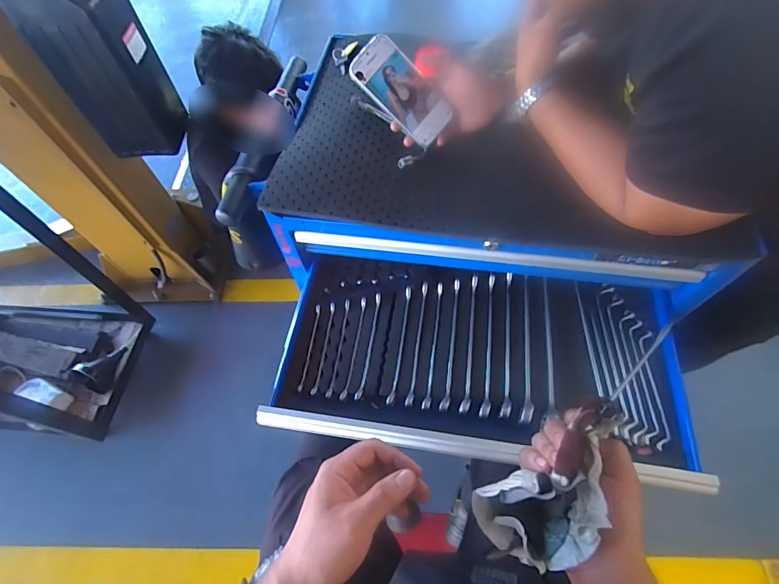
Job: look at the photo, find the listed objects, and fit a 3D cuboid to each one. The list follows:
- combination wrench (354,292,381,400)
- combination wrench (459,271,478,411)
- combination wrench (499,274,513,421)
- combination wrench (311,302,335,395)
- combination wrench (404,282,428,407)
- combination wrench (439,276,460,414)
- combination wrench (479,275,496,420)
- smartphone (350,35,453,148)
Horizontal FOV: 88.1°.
[{"bbox_3d":[-0.032,0.082,0.645,0.010,0.005,0.179,7,61,7],"label":"combination wrench"},{"bbox_3d":[0.129,0.075,0.636,0.016,0.006,0.230,8,61,8],"label":"combination wrench"},{"bbox_3d":[0.187,0.076,0.634,0.016,0.009,0.241,8,61,8],"label":"combination wrench"},{"bbox_3d":[-0.105,0.086,0.648,0.010,0.004,0.157,5,61,6],"label":"combination wrench"},{"bbox_3d":[0.046,0.077,0.647,0.012,0.009,0.211,7,61,7],"label":"combination wrench"},{"bbox_3d":[0.099,0.077,0.637,0.016,0.006,0.220,8,61,8],"label":"combination wrench"},{"bbox_3d":[0.157,0.077,0.633,0.015,0.006,0.236,8,61,8],"label":"combination wrench"},{"bbox_3d":[0.019,-0.295,0.596,0.155,0.007,0.080,42,84,-15],"label":"smartphone"}]

